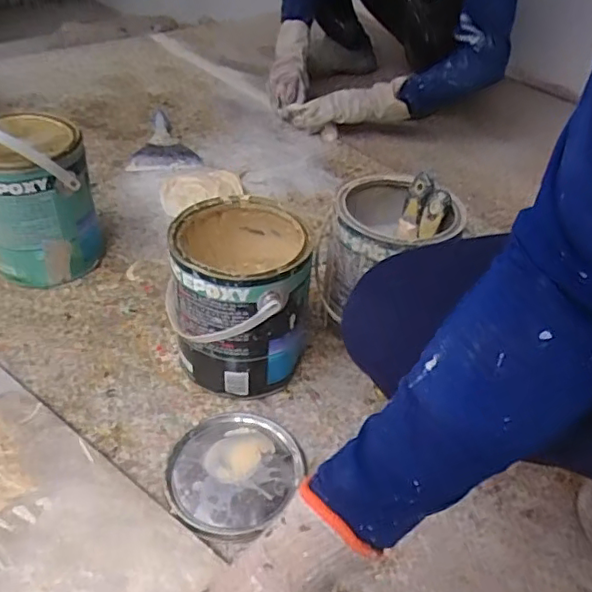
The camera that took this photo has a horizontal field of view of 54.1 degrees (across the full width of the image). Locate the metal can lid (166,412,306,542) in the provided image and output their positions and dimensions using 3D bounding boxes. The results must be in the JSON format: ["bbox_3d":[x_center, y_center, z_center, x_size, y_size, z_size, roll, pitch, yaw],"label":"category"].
[{"bbox_3d":[-0.069,0.188,0.635,0.131,0.011,0.150,28,46,26],"label":"metal can lid"}]

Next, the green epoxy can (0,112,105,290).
[{"bbox_3d":[-0.377,-0.147,0.838,0.153,0.234,0.145,-14,44,-20],"label":"green epoxy can"}]

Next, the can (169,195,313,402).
[{"bbox_3d":[-0.070,0.005,0.711,0.155,0.191,0.161,2,41,-2],"label":"can"}]

